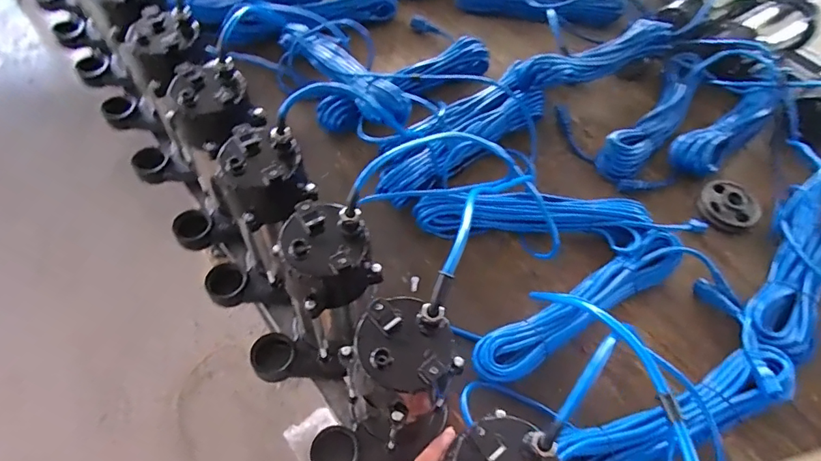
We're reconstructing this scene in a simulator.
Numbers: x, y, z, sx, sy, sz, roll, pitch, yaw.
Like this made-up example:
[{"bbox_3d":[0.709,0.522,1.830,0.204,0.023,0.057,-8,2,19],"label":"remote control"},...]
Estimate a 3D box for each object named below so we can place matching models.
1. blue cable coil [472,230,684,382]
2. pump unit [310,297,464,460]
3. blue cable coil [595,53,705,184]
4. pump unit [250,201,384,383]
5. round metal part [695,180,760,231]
[{"bbox_3d":[0.234,0.098,0.670,0.353,0.052,0.069,-28,63,-19],"label":"blue cable coil"},{"bbox_3d":[-0.032,0.172,0.482,0.099,0.227,0.149,36,63,18],"label":"pump unit"},{"bbox_3d":[0.437,-0.204,0.874,0.083,0.054,0.347,35,62,18],"label":"blue cable coil"},{"bbox_3d":[-0.111,0.088,0.537,0.152,0.221,0.096,-38,67,-23],"label":"pump unit"},{"bbox_3d":[0.511,-0.041,0.790,0.088,0.029,0.090,1,58,-2],"label":"round metal part"}]

